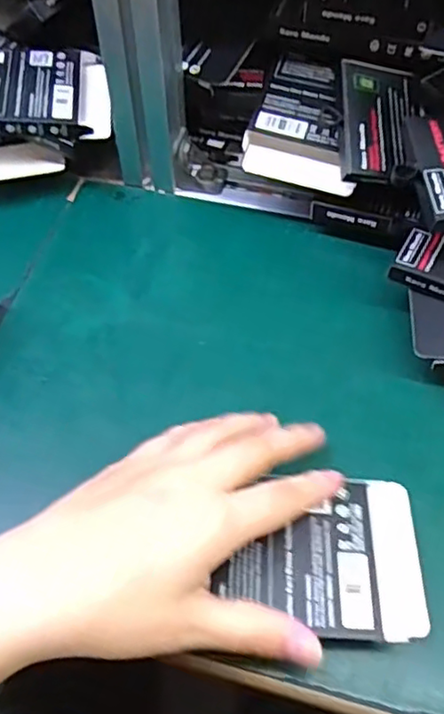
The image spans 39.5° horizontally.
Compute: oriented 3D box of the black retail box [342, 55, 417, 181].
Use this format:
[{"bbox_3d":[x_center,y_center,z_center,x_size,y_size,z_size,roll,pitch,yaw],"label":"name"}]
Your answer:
[{"bbox_3d":[0.098,-0.147,0.390,0.051,0.008,0.080,4,80,-17],"label":"black retail box"}]

